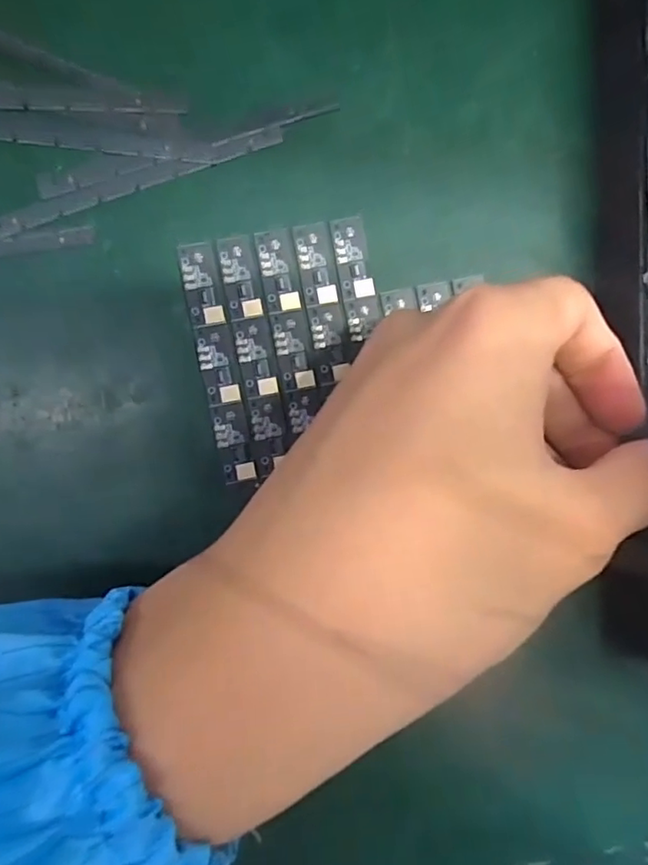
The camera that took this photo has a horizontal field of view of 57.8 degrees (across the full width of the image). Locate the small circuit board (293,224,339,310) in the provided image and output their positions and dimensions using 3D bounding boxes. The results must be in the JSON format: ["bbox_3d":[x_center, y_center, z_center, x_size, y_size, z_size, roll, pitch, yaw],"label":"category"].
[{"bbox_3d":[-0.002,-0.053,0.186,0.011,0.004,0.026,-12,95,-4],"label":"small circuit board"}]

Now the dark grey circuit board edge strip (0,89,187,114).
[{"bbox_3d":[-0.089,-0.099,0.174,0.092,0.004,0.006,-2,92,-6],"label":"dark grey circuit board edge strip"}]

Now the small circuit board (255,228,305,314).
[{"bbox_3d":[-0.014,-0.051,0.186,0.011,0.004,0.026,-12,95,-4],"label":"small circuit board"}]

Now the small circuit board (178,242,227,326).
[{"bbox_3d":[-0.038,-0.046,0.183,0.010,0.004,0.025,-12,95,-4],"label":"small circuit board"}]

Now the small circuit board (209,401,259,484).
[{"bbox_3d":[-0.028,0.003,0.186,0.011,0.004,0.025,-12,95,-4],"label":"small circuit board"}]

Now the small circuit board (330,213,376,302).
[{"bbox_3d":[0.009,-0.056,0.188,0.011,0.004,0.025,-11,93,-6],"label":"small circuit board"}]

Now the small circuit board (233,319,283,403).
[{"bbox_3d":[-0.021,-0.023,0.186,0.012,0.004,0.025,-12,95,-4],"label":"small circuit board"}]

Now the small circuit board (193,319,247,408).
[{"bbox_3d":[-0.033,-0.021,0.185,0.012,0.004,0.025,-12,95,-4],"label":"small circuit board"}]

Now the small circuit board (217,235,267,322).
[{"bbox_3d":[-0.026,-0.049,0.184,0.011,0.004,0.026,-12,95,-4],"label":"small circuit board"}]

